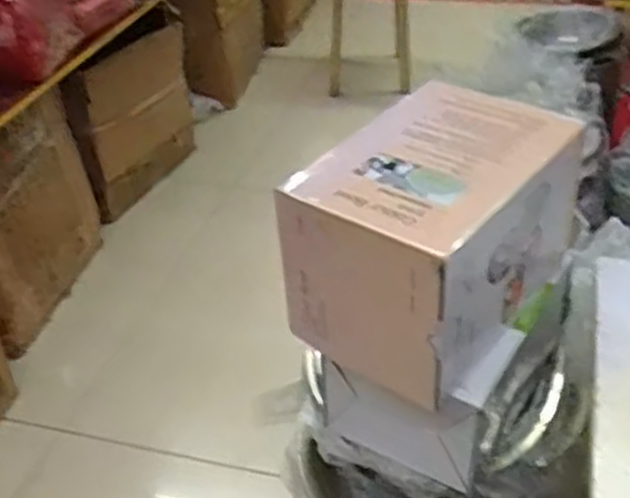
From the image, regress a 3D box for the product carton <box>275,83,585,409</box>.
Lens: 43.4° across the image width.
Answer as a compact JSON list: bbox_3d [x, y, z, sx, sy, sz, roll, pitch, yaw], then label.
[{"bbox_3d":[0.116,-0.014,0.761,0.180,0.180,0.259,23,44,32],"label":"product carton"}]

